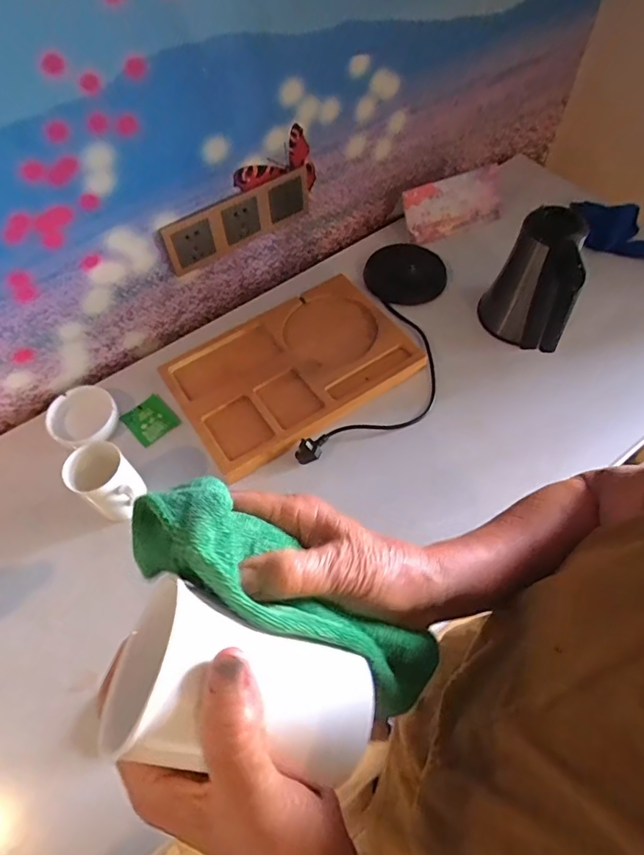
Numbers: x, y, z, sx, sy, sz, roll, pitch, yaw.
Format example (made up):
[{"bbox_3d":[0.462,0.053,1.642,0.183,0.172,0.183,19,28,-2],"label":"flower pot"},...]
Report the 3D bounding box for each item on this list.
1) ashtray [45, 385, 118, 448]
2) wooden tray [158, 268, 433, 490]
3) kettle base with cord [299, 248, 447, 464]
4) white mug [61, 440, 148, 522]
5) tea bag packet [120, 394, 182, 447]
[{"bbox_3d":[-0.346,-0.016,0.720,0.091,0.023,0.090,-1,59,2],"label":"ashtray"},{"bbox_3d":[-0.045,-0.095,0.770,0.357,0.034,0.242,-33,63,-16],"label":"wooden tray"},{"bbox_3d":[0.099,-0.119,0.721,0.149,0.040,0.398,15,61,11],"label":"kettle base with cord"},{"bbox_3d":[-0.258,0.076,0.617,0.083,0.098,0.069,39,68,22],"label":"white mug"},{"bbox_3d":[-0.257,-0.011,0.749,0.065,0.007,0.073,-41,65,-19],"label":"tea bag packet"}]

